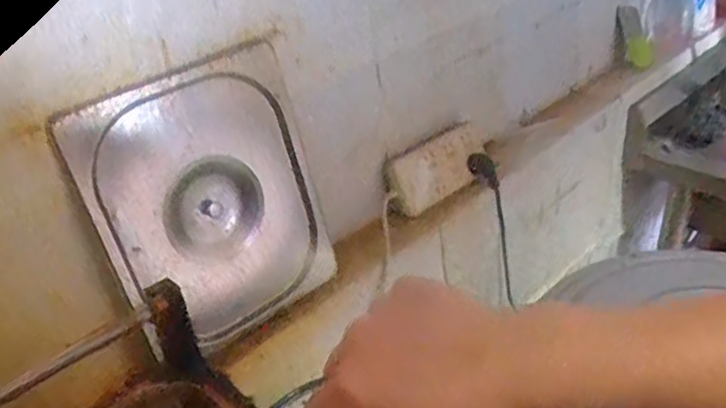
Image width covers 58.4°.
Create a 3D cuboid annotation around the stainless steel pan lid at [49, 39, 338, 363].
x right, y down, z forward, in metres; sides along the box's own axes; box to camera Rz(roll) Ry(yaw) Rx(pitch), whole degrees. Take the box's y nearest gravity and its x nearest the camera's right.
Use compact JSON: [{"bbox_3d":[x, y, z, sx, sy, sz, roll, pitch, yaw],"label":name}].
[{"bbox_3d":[-0.164,-0.001,0.736,0.255,0.305,0.022,-30,27,-31],"label":"stainless steel pan lid"}]

